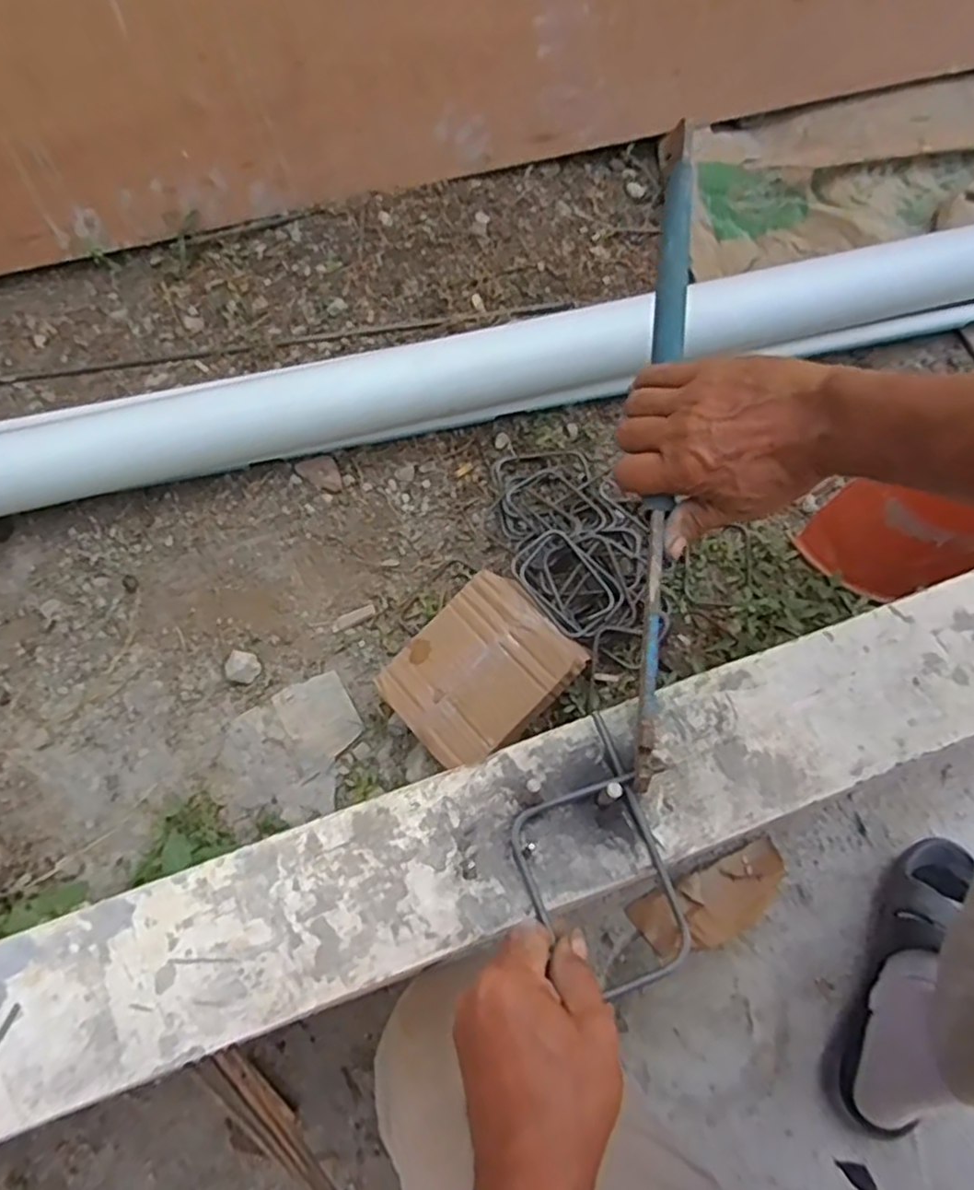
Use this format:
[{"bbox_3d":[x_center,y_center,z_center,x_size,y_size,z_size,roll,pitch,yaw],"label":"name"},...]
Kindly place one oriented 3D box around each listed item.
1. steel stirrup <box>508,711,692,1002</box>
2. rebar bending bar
[{"bbox_3d":[0.060,0.153,0.429,0.081,0.012,0.146,-20,72,-7],"label":"steel stirrup"},{"bbox_3d":[0.122,-0.129,0.509,0.022,0.034,0.510,7,72,2],"label":"rebar bending bar"}]

